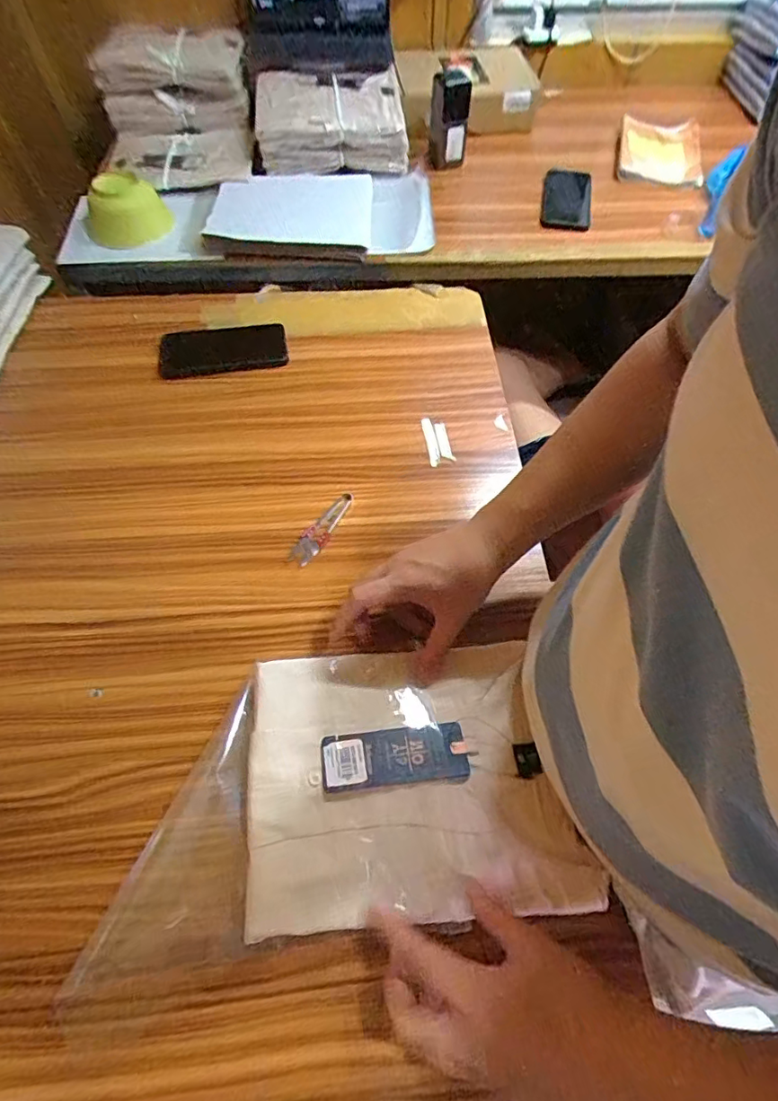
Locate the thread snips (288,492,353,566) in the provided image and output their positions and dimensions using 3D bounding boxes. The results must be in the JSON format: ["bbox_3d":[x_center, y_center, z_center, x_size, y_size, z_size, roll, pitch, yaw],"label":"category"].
[{"bbox_3d":[-0.070,-0.026,0.582,0.029,0.006,0.101,31,63,15],"label":"thread snips"}]

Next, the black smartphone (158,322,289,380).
[{"bbox_3d":[-0.225,-0.275,0.729,0.166,0.012,0.086,-9,60,-7],"label":"black smartphone"}]

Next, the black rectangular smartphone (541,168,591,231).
[{"bbox_3d":[0.318,-0.635,0.960,0.083,0.015,0.184,9,59,4],"label":"black rectangular smartphone"}]

